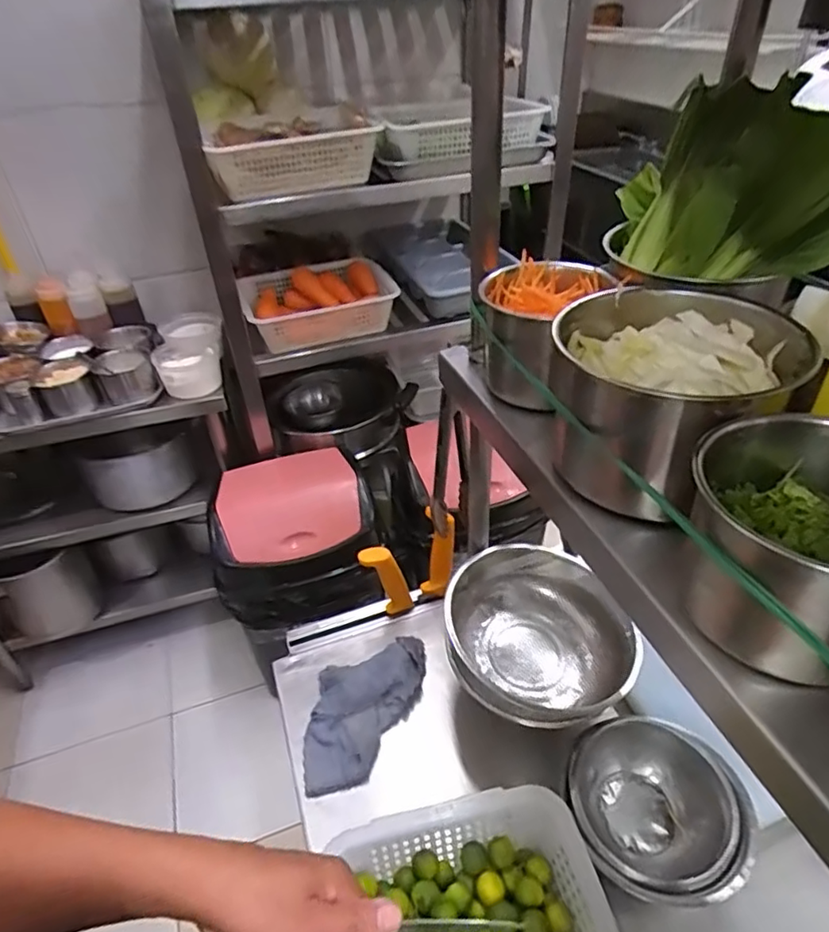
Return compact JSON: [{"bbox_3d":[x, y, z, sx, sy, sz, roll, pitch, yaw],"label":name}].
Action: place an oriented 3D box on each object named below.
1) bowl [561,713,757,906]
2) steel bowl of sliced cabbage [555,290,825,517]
[{"bbox_3d":[0.236,0.343,0.581,0.160,0.080,0.160,-3,38,2],"label":"bowl"},{"bbox_3d":[0.173,-0.046,0.413,0.150,0.109,0.146,-3,38,2],"label":"steel bowl of sliced cabbage"}]

